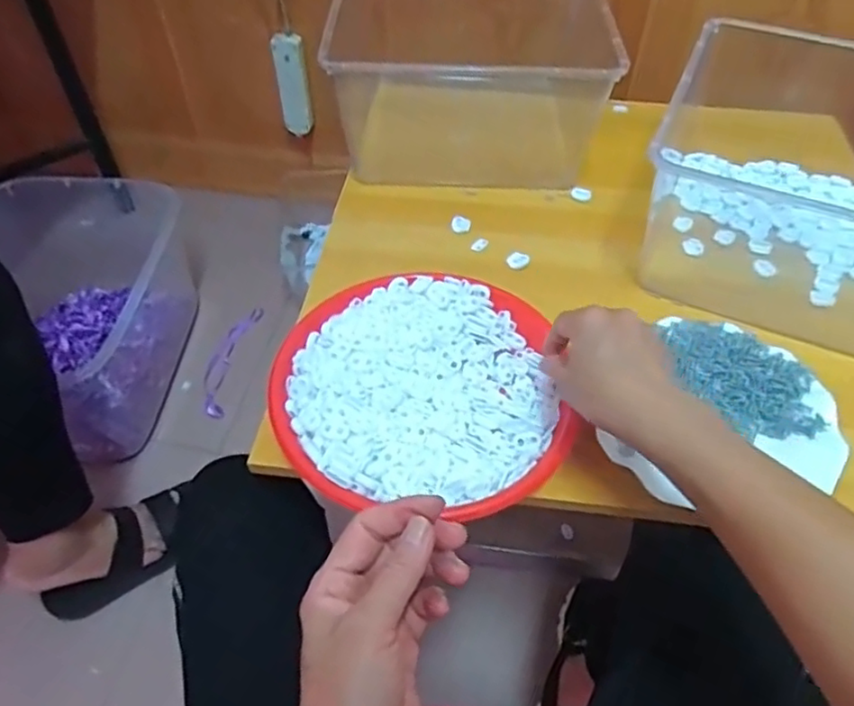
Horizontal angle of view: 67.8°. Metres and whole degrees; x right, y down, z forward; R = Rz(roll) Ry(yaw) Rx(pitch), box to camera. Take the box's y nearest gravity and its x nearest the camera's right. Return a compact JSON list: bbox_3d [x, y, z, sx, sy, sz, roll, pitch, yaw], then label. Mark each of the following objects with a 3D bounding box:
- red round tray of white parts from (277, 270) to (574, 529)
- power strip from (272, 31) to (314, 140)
[{"bbox_3d":[-0.005,0.024,0.502,0.217,0.029,0.218,-7,50,-6],"label":"red round tray of white parts"},{"bbox_3d":[-0.251,-0.499,1.192,0.052,0.187,0.026,-7,50,-6],"label":"power strip"}]

